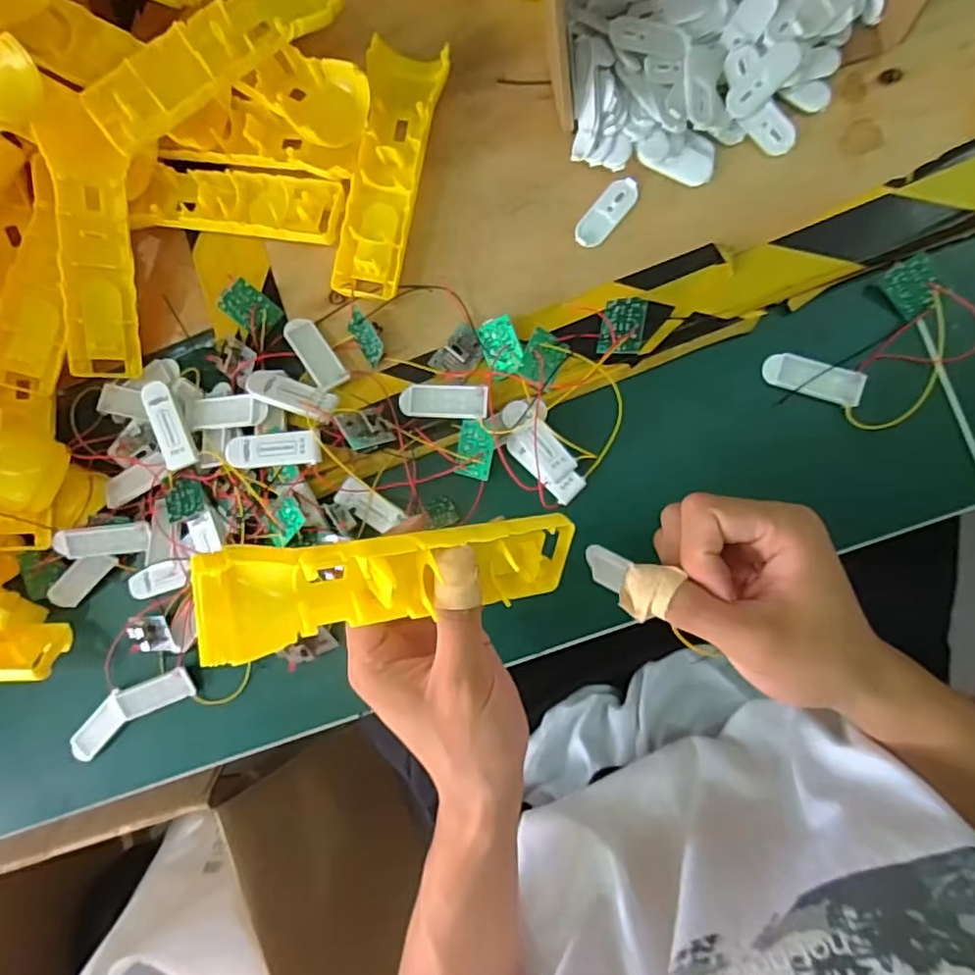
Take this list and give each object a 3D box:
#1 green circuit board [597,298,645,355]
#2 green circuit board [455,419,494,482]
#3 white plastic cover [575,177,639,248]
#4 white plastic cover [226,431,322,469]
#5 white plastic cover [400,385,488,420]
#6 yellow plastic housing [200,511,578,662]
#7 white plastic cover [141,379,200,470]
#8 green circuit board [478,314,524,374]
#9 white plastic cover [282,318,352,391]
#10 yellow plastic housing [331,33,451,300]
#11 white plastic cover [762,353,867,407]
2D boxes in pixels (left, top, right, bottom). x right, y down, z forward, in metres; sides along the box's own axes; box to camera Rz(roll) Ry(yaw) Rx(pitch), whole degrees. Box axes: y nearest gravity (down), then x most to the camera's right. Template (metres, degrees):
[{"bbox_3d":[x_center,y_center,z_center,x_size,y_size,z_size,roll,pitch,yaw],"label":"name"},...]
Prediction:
[{"bbox_3d":[0.082,-0.097,0.374,0.026,0.010,0.037,7,74,20],"label":"green circuit board"},{"bbox_3d":[-0.008,-0.024,0.394,0.025,0.004,0.038,4,92,24],"label":"green circuit board"},{"bbox_3d":[0.076,-0.174,0.389,0.021,0.004,0.050,41,93,6],"label":"white plastic cover"},{"bbox_3d":[-0.134,-0.023,0.387,0.058,0.011,0.020,-3,88,6],"label":"white plastic cover"},{"bbox_3d":[-0.028,-0.055,0.394,0.057,0.008,0.021,3,88,7],"label":"white plastic cover"},{"bbox_3d":[-0.035,0.039,0.264,0.162,0.040,0.045,-7,91,-23],"label":"yellow plastic housing"},{"bbox_3d":[-0.209,-0.040,0.399,0.020,0.005,0.059,-25,88,-1],"label":"white plastic cover"},{"bbox_3d":[0.008,-0.088,0.385,0.025,0.004,0.034,-18,91,29],"label":"green circuit board"},{"bbox_3d":[-0.112,-0.088,0.400,0.019,0.012,0.053,-37,84,4],"label":"white plastic cover"},{"bbox_3d":[-0.066,-0.201,0.394,0.048,0.017,0.157,14,90,7],"label":"yellow plastic housing"},{"bbox_3d":[0.203,-0.068,0.382,0.058,0.007,0.021,19,90,7],"label":"white plastic cover"}]

